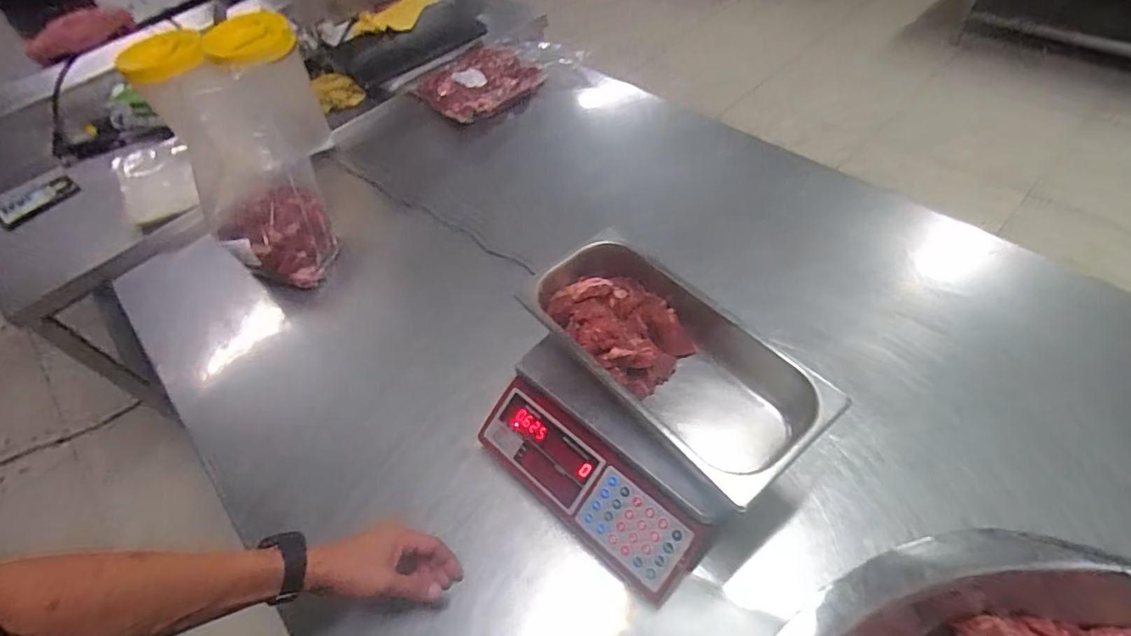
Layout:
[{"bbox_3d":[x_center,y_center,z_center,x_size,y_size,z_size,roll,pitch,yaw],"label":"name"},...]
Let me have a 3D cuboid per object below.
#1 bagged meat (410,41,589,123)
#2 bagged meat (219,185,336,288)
[{"bbox_3d":[-0.157,-0.581,1.282,0.269,0.045,0.388,32,64,28],"label":"bagged meat"},{"bbox_3d":[-0.502,-0.139,0.951,0.169,0.110,0.142,-27,54,-11],"label":"bagged meat"}]

